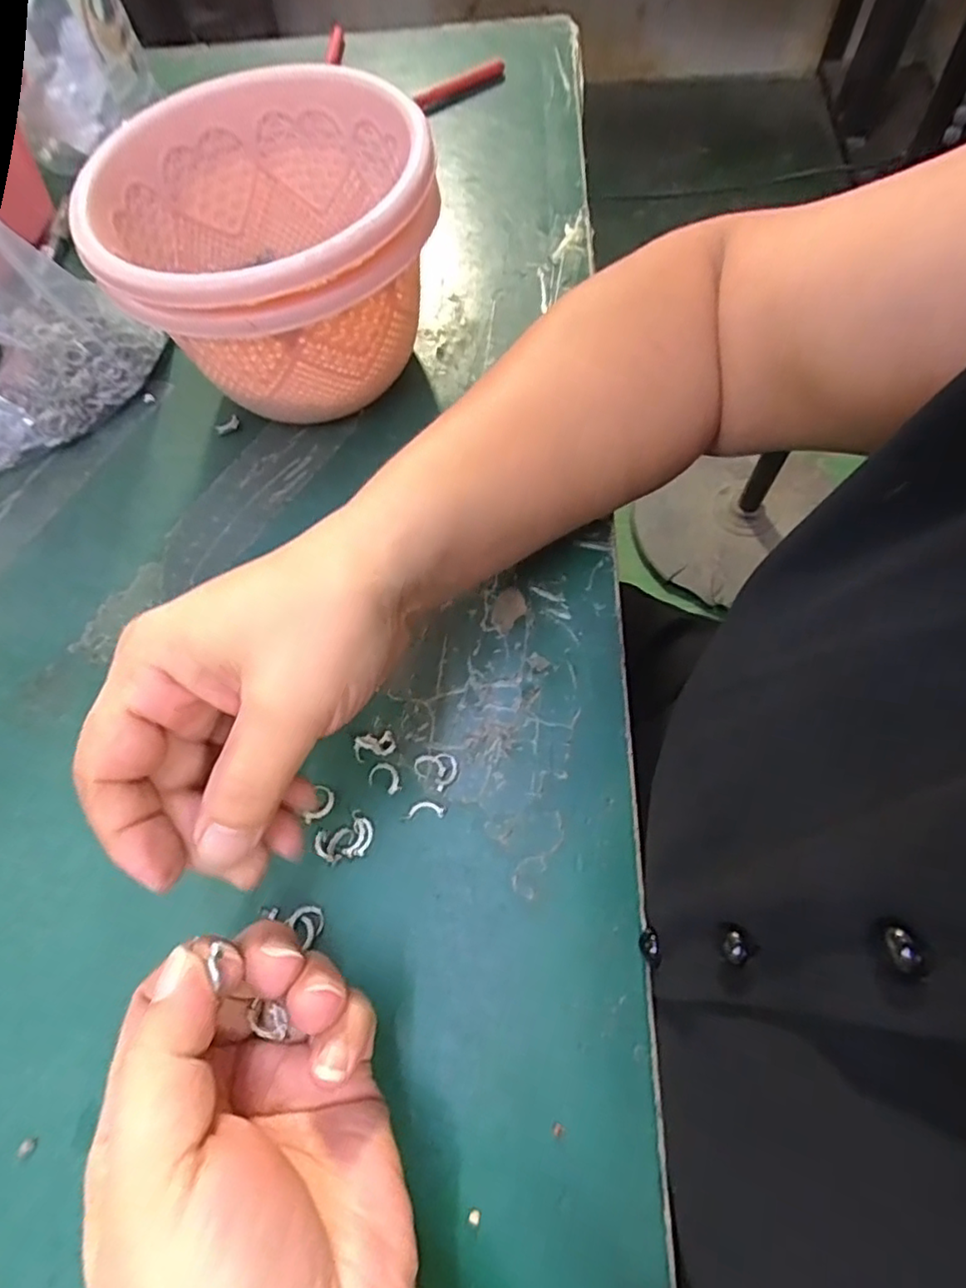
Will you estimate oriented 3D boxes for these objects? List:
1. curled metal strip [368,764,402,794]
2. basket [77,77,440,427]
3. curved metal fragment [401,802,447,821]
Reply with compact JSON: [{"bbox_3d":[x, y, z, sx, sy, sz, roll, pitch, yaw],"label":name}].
[{"bbox_3d":[-0.038,0.053,0.247,0.014,0.004,0.010,23,68,13],"label":"curled metal strip"},{"bbox_3d":[-0.092,-0.172,0.295,0.132,0.106,0.138,-2,65,3],"label":"basket"},{"bbox_3d":[-0.023,0.064,0.240,0.017,0.004,0.006,-4,65,1],"label":"curved metal fragment"}]

